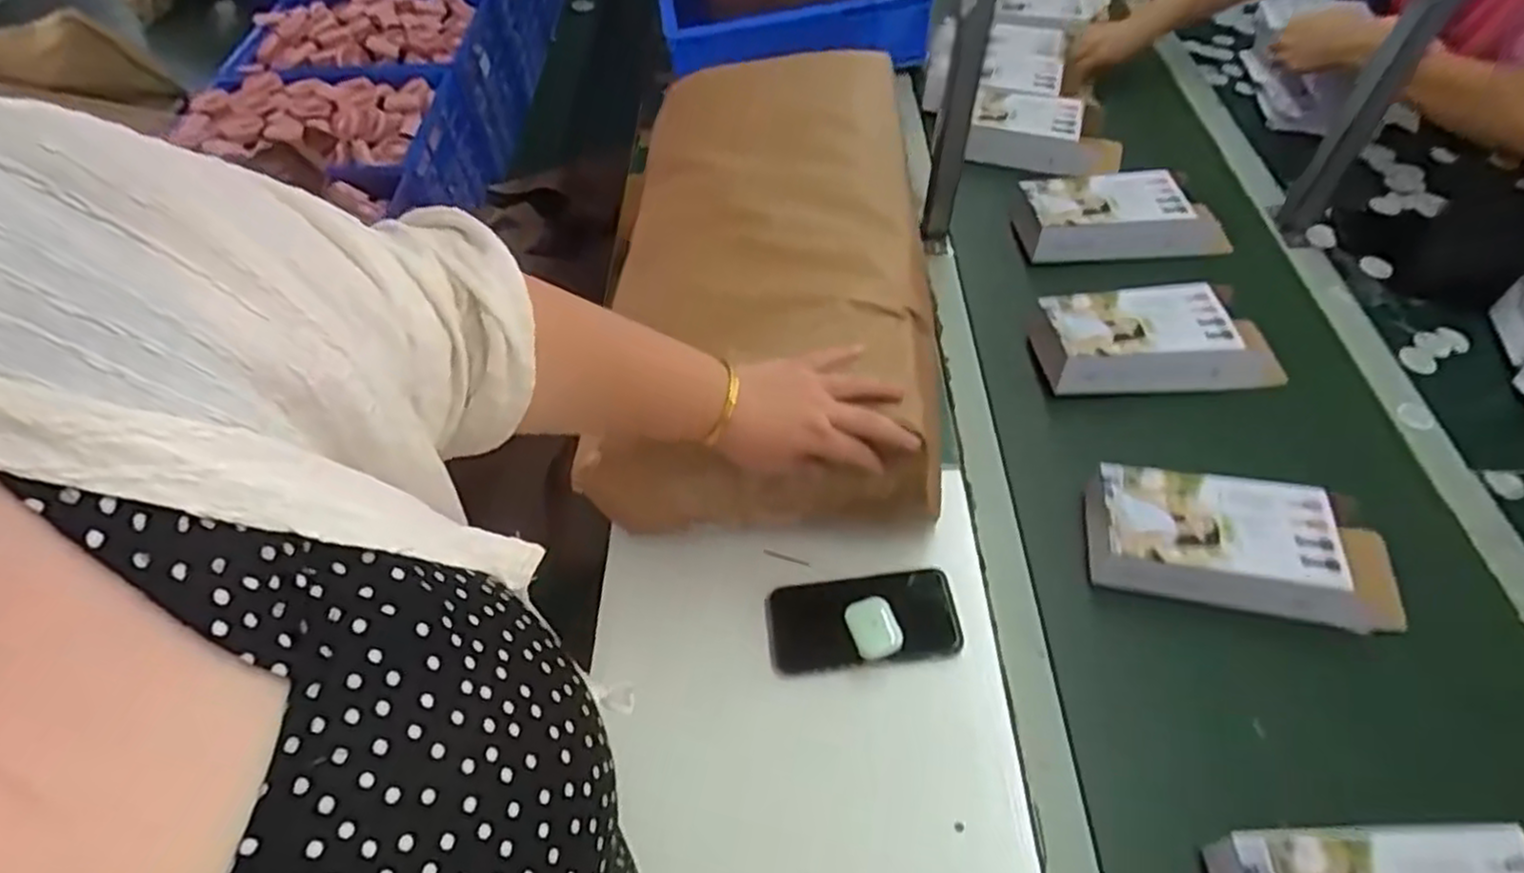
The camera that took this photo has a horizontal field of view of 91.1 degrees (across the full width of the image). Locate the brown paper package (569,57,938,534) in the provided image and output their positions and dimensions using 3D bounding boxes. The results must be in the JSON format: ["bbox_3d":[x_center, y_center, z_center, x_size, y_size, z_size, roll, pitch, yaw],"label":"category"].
[{"bbox_3d":[0.017,-0.161,0.758,0.299,0.190,0.520,4,50,4],"label":"brown paper package"}]

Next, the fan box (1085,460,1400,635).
[{"bbox_3d":[0.418,0.093,0.664,0.255,0.066,0.112,11,50,10],"label":"fan box"}]

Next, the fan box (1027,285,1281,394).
[{"bbox_3d":[0.428,-0.110,0.805,0.253,0.050,0.108,-1,49,0],"label":"fan box"}]

